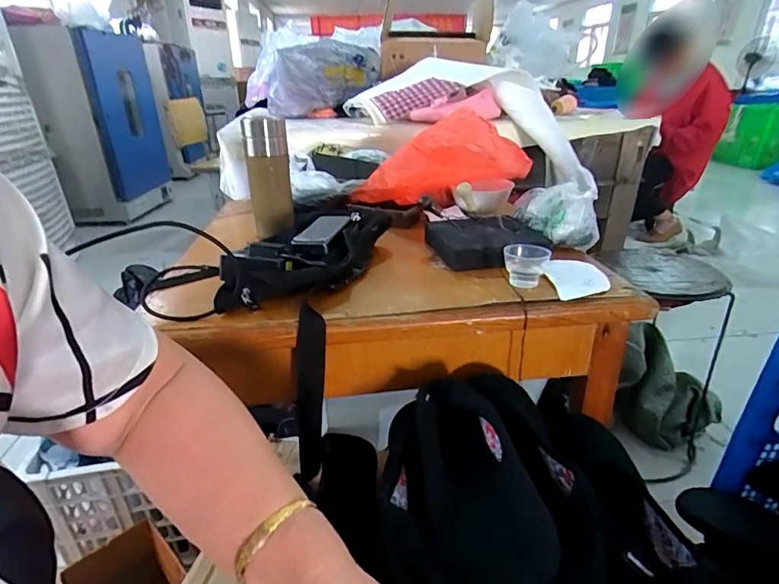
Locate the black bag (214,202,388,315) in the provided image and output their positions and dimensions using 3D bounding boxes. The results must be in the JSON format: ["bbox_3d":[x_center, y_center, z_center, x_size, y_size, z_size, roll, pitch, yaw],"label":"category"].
[{"bbox_3d":[-0.115,-0.055,0.616,0.163,0.052,0.279,6,26,15],"label":"black bag"}]

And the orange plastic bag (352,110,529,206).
[{"bbox_3d":[0.076,-0.236,0.819,0.323,0.127,0.104,-10,21,24],"label":"orange plastic bag"}]

